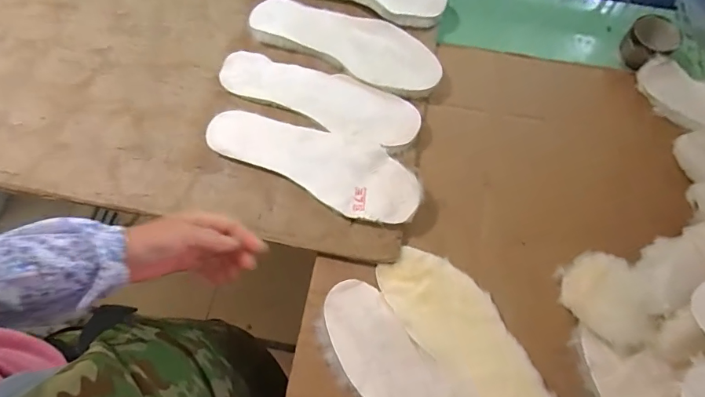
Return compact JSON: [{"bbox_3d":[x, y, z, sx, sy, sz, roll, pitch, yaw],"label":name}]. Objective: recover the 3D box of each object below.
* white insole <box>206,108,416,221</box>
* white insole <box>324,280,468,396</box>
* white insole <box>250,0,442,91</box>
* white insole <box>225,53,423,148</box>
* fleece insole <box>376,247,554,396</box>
[{"bbox_3d":[-0.046,-0.050,0.540,0.270,0.017,0.094,26,71,11],"label":"white insole"},{"bbox_3d":[0.069,0.195,0.430,0.079,0.015,0.265,-42,69,-14],"label":"white insole"},{"bbox_3d":[-0.008,-0.225,0.608,0.273,0.013,0.097,25,71,11],"label":"white insole"},{"bbox_3d":[-0.043,-0.138,0.582,0.269,0.017,0.083,23,66,9],"label":"white insole"},{"bbox_3d":[0.133,0.158,0.445,0.089,0.017,0.262,-35,71,-12],"label":"fleece insole"}]

